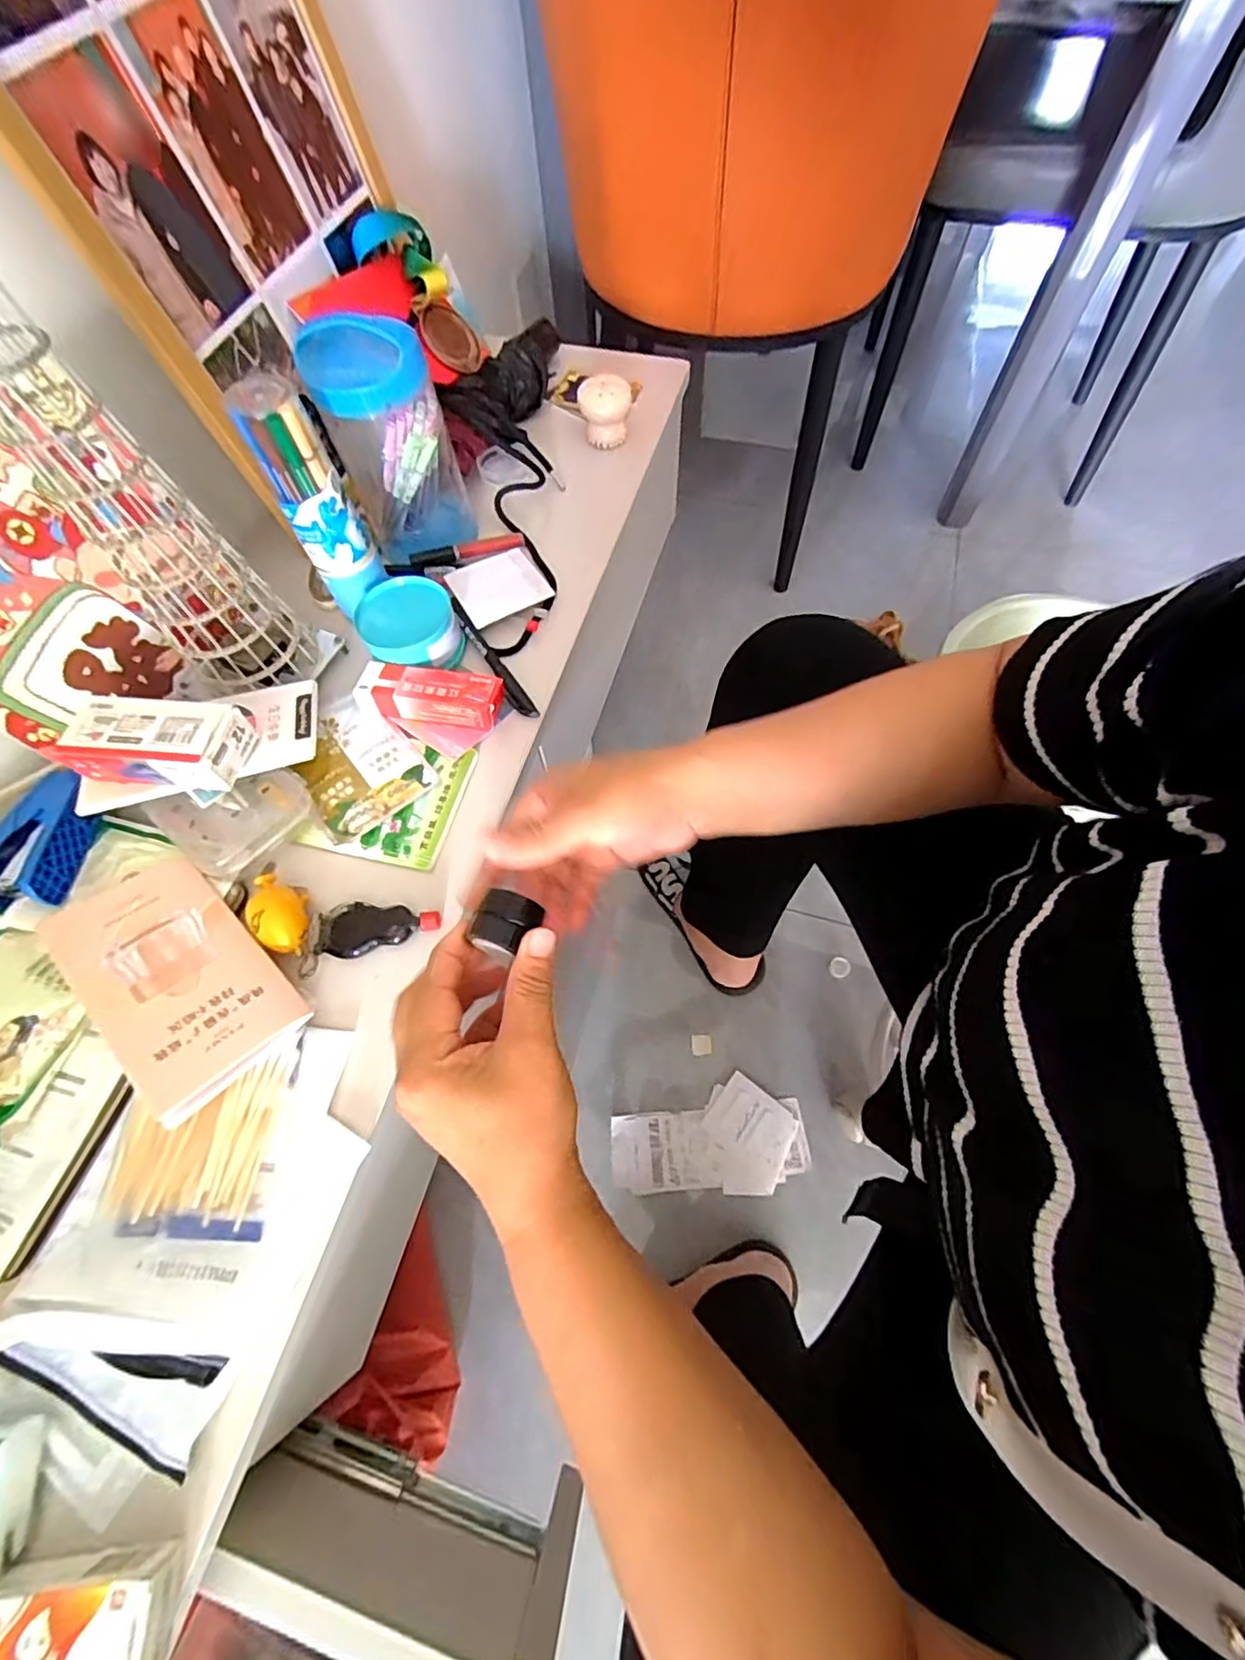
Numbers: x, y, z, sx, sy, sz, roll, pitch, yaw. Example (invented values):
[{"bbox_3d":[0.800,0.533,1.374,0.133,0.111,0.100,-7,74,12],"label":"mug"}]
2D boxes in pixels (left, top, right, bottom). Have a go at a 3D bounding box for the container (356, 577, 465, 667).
[{"bbox_3d":[-0.173,-0.167,0.492,0.075,0.032,0.081,-23,66,-9],"label":"container"}]

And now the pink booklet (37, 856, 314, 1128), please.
[{"bbox_3d":[-0.276,0.084,0.369,0.163,0.011,0.086,38,52,20],"label":"pink booklet"}]

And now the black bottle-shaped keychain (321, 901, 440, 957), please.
[{"bbox_3d":[-0.162,0.065,0.404,0.075,0.013,0.036,-4,65,1],"label":"black bottle-shaped keychain"}]

